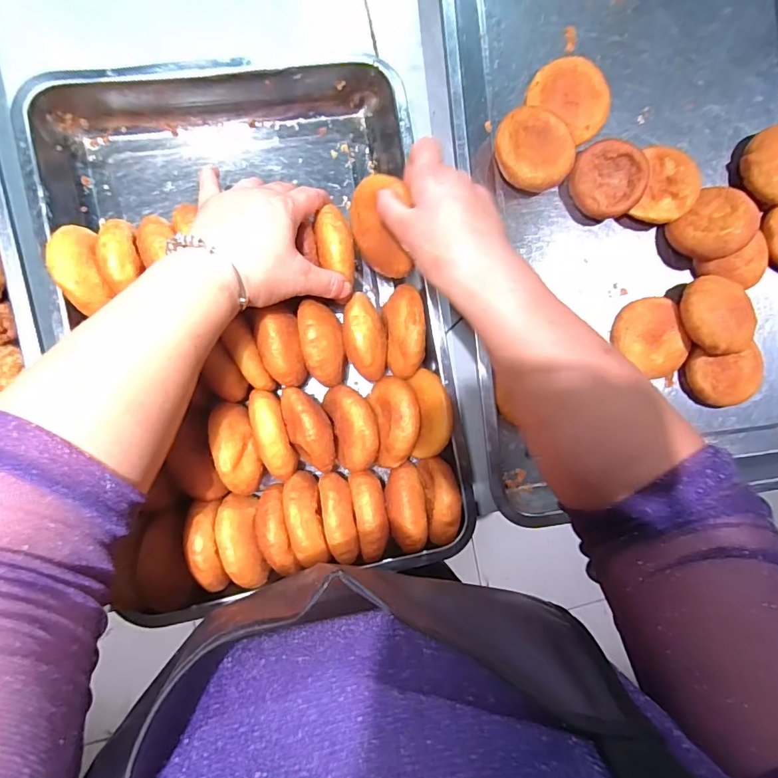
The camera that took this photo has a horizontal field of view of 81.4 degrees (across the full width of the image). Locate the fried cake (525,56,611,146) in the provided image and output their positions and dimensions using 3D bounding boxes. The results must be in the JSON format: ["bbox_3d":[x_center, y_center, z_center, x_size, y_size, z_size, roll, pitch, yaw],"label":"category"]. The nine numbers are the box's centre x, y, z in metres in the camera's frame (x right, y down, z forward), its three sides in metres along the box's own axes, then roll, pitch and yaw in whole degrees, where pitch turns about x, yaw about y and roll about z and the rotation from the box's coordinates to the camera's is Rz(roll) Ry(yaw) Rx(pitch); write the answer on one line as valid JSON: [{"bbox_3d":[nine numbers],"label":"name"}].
[{"bbox_3d":[0.196,-0.310,0.494,0.082,0.029,0.085,-7,91,-8],"label":"fried cake"}]

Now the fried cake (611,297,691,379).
[{"bbox_3d":[0.297,-0.057,0.510,0.070,0.031,0.088,-16,93,-8],"label":"fried cake"}]

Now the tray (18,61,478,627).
[{"bbox_3d":[-0.117,-0.062,0.425,0.333,0.089,0.480,-11,92,-8],"label":"tray"}]

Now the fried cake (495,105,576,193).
[{"bbox_3d":[0.155,-0.255,0.485,0.083,0.034,0.085,0,90,-8],"label":"fried cake"}]

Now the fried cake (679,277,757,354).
[{"bbox_3d":[0.361,-0.082,0.499,0.081,0.051,0.087,-6,91,-8],"label":"fried cake"}]

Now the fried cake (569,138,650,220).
[{"bbox_3d":[0.239,-0.229,0.489,0.076,0.015,0.079,0,92,7],"label":"fried cake"}]

